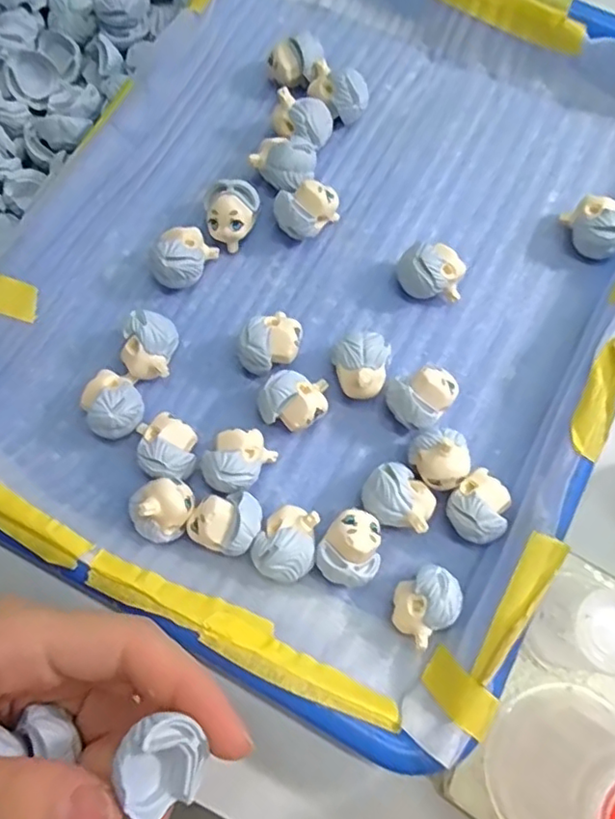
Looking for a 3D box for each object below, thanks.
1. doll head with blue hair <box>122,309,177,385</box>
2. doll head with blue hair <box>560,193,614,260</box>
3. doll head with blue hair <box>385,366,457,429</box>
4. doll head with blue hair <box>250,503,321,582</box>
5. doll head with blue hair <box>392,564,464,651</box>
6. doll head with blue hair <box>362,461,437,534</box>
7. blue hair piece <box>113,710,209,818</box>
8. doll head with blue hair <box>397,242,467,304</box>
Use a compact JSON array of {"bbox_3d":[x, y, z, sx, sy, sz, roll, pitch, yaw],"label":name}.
[{"bbox_3d":[-0.066,-0.025,0.255,0.018,0.023,0.027,11,76,4],"label":"doll head with blue hair"},{"bbox_3d":[0.131,-0.082,0.271,0.022,0.021,0.025,-15,75,-3],"label":"doll head with blue hair"},{"bbox_3d":[0.047,-0.004,0.251,0.026,0.022,0.023,-43,79,-10],"label":"doll head with blue hair"},{"bbox_3d":[-0.007,0.053,0.235,0.023,0.022,0.029,33,78,9],"label":"doll head with blue hair"},{"bbox_3d":[0.045,0.074,0.230,0.027,0.022,0.023,-35,77,-8],"label":"doll head with blue hair"},{"bbox_3d":[0.036,0.036,0.240,0.028,0.022,0.022,39,79,10],"label":"doll head with blue hair"},{"bbox_3d":[-0.036,0.089,0.151,0.019,0.019,0.023,-19,75,-3],"label":"blue hair piece"},{"bbox_3d":[0.054,-0.060,0.263,0.027,0.023,0.020,3,75,2],"label":"doll head with blue hair"}]

